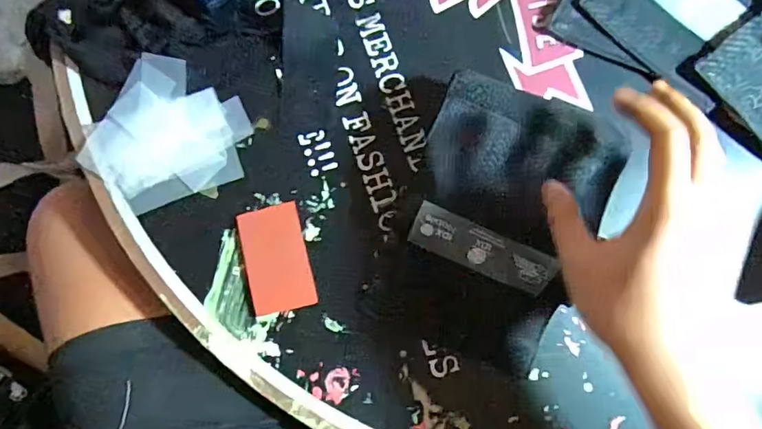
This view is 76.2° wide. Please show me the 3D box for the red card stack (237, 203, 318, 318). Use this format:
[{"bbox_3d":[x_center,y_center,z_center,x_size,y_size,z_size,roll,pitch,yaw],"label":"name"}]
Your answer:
[{"bbox_3d":[-0.086,0.036,0.402,0.052,0.006,0.085,-15,81,0],"label":"red card stack"}]

